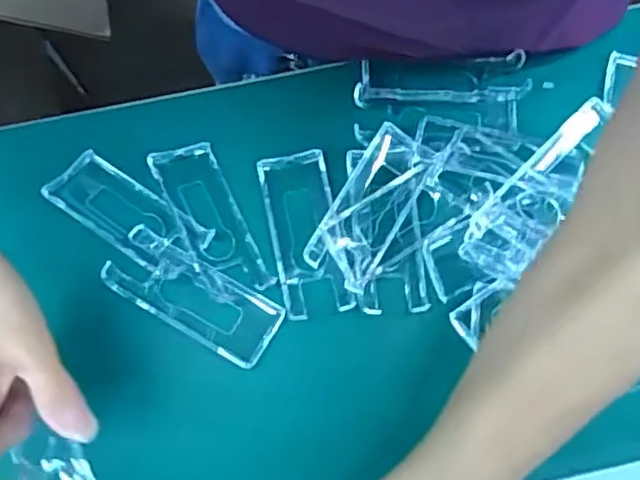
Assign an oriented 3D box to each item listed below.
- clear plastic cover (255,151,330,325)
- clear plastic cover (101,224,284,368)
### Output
[{"bbox_3d":[-0.011,-0.006,0.408,0.043,0.006,0.106,-12,76,-2],"label":"clear plastic cover"},{"bbox_3d":[-0.078,0.035,0.392,0.107,0.017,0.044,29,78,7],"label":"clear plastic cover"}]

